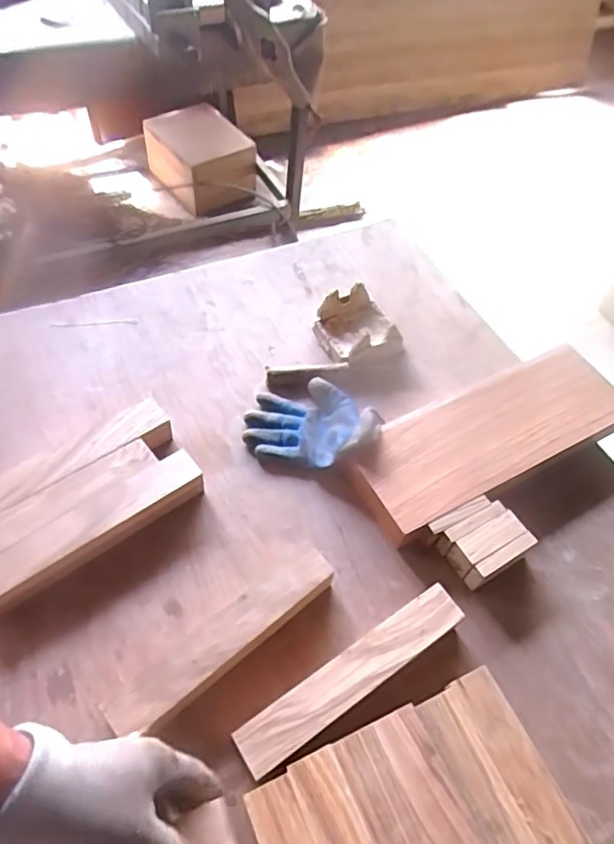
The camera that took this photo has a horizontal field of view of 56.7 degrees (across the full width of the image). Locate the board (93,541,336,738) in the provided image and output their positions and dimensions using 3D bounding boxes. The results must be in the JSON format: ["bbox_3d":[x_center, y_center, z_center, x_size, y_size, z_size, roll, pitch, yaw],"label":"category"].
[{"bbox_3d":[-0.082,0.222,0.581,0.255,0.053,0.049,-34,64,-25],"label":"board"}]

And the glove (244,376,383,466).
[{"bbox_3d":[0.009,-0.009,0.746,0.174,0.055,0.130,11,54,5],"label":"glove"}]

